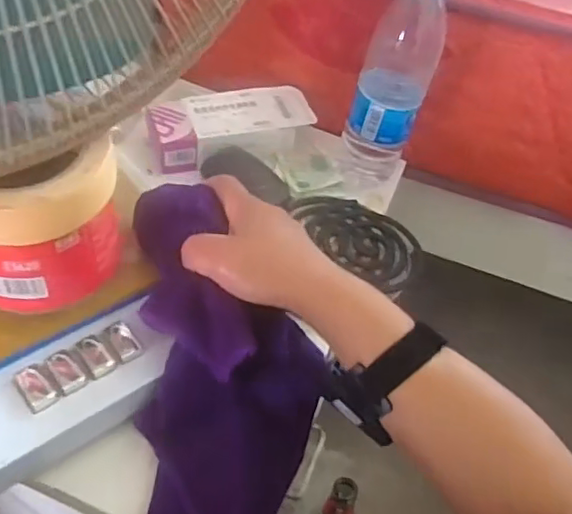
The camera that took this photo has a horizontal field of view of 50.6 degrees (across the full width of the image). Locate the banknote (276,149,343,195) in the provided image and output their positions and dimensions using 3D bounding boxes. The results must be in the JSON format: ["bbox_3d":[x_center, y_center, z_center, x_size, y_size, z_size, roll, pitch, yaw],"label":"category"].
[{"bbox_3d":[0.025,-0.089,0.633,0.069,0.008,0.060,-11,54,-30],"label":"banknote"}]

